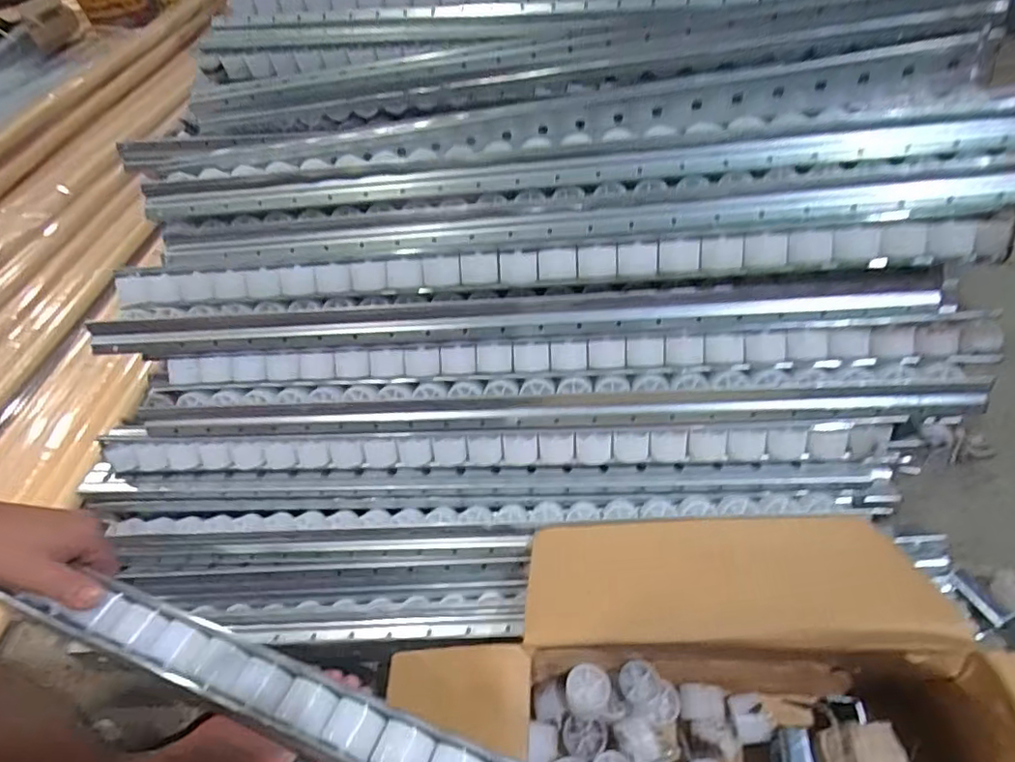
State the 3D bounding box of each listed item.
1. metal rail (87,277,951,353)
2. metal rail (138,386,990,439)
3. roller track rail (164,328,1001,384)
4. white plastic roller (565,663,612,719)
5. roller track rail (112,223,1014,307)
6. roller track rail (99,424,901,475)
[{"bbox_3d":[-0.015,-0.063,0.534,0.788,0.036,0.029,-1,47,6],"label":"metal rail"},{"bbox_3d":[0.018,0.030,0.544,0.792,0.035,0.020,-1,47,6],"label":"metal rail"},{"bbox_3d":[0.042,-0.021,0.535,0.762,0.034,0.028,-1,47,6],"label":"roller track rail"},{"bbox_3d":[0.064,0.249,0.450,0.035,0.031,0.031,-33,52,-22],"label":"white plastic roller"},{"bbox_3d":[0.005,-0.104,0.521,0.792,0.042,0.033,0,47,8],"label":"roller track rail"},{"bbox_3d":[-0.035,0.067,0.556,0.764,0.042,0.031,-2,47,6],"label":"roller track rail"}]

